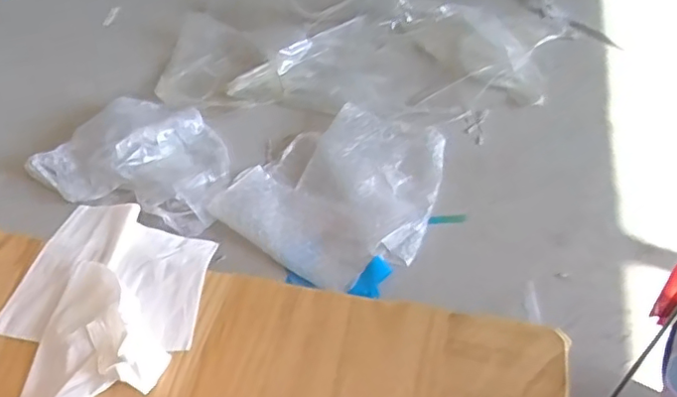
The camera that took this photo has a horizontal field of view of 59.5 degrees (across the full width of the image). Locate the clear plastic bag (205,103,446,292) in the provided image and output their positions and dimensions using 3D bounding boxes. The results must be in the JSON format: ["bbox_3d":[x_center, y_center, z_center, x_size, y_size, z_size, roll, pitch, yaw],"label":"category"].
[{"bbox_3d":[0.021,-0.025,1.281,0.397,0.108,0.442,30,58,27],"label":"clear plastic bag"}]

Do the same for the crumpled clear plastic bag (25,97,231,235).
[{"bbox_3d":[-0.439,-0.107,1.374,0.435,0.073,0.323,14,52,16],"label":"crumpled clear plastic bag"}]

